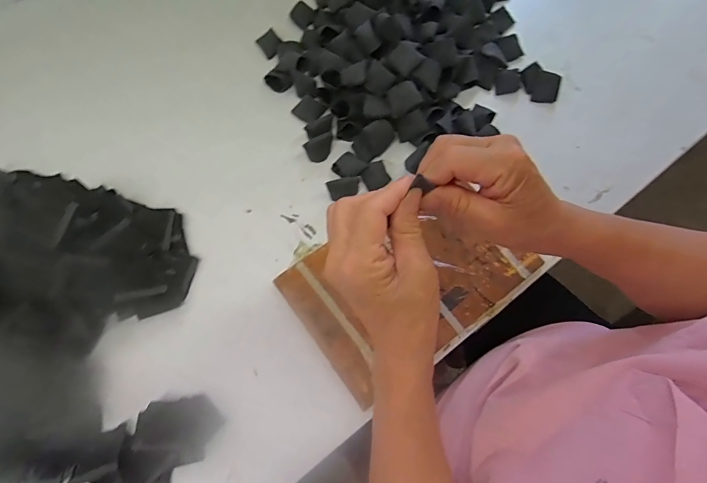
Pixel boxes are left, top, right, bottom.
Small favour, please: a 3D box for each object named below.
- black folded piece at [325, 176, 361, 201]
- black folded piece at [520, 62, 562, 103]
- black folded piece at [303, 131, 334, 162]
[{"bbox_3d":[-0.011,-0.067,0.493,0.043,0.030,0.017,-16,68,-5],"label":"black folded piece"},{"bbox_3d":[0.270,-0.228,0.555,0.059,0.026,0.037,41,74,16],"label":"black folded piece"},{"bbox_3d":[-0.045,-0.124,0.514,0.037,0.038,0.017,-22,69,-7],"label":"black folded piece"}]

